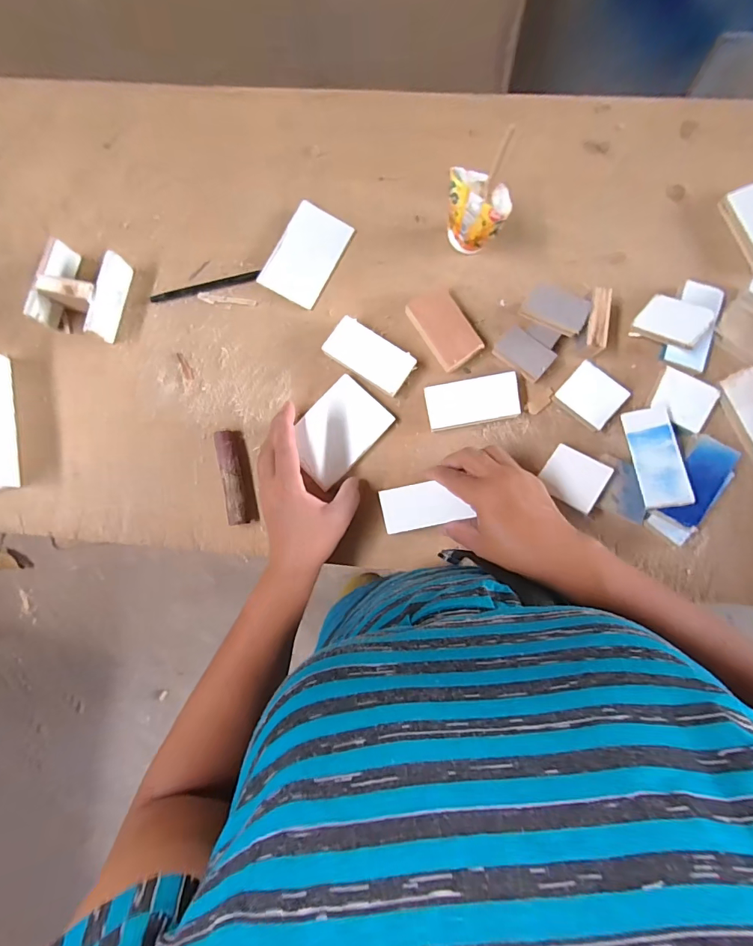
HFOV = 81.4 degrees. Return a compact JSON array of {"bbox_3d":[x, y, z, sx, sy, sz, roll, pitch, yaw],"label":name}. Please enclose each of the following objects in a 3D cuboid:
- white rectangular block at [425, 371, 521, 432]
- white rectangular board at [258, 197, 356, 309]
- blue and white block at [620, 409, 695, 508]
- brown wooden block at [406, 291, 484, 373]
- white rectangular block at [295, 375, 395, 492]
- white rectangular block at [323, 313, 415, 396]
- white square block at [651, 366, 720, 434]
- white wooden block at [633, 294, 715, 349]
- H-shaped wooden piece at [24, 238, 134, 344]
[{"bbox_3d":[0.097,-0.073,0.445,0.090,0.021,0.046,-8,85,1],"label":"white rectangular block"},{"bbox_3d":[-0.075,-0.235,0.472,0.066,0.011,0.103,25,86,4],"label":"white rectangular board"},{"bbox_3d":[0.261,-0.015,0.408,0.039,0.006,0.097,-14,66,27],"label":"blue and white block"},{"bbox_3d":[0.071,-0.149,0.455,0.047,0.021,0.080,-31,84,-1],"label":"brown wooden block"},{"bbox_3d":[-0.041,-0.043,0.449,0.070,0.005,0.100,44,88,5],"label":"white rectangular block"},{"bbox_3d":[-0.007,-0.120,0.456,0.088,0.019,0.046,34,87,5],"label":"white rectangular block"},{"bbox_3d":[0.301,-0.070,0.428,0.055,0.009,0.048,26,92,-1],"label":"white square block"},{"bbox_3d":[0.288,-0.148,0.424,0.058,0.007,0.041,40,101,29],"label":"white wooden block"},{"bbox_3d":[-0.312,-0.193,0.463,0.071,0.045,0.086,14,85,3],"label":"H-shaped wooden piece"}]

